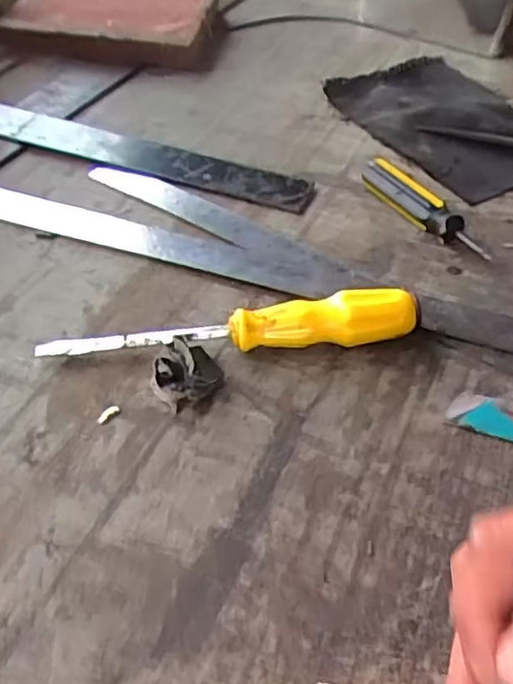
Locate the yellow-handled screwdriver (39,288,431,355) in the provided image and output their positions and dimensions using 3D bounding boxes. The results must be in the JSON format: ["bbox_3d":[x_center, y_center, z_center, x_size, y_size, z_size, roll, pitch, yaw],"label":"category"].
[{"bbox_3d":[-0.013,-0.008,0.352,0.199,0.028,0.023,-2,47,-4],"label":"yellow-handled screwdriver"}]

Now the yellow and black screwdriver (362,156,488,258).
[{"bbox_3d":[0.111,-0.088,0.432,0.017,0.022,0.106,-29,54,-26],"label":"yellow and black screwdriver"}]

